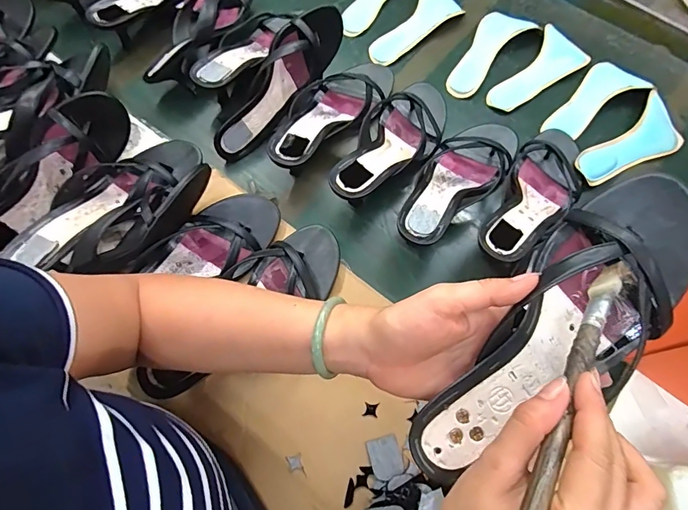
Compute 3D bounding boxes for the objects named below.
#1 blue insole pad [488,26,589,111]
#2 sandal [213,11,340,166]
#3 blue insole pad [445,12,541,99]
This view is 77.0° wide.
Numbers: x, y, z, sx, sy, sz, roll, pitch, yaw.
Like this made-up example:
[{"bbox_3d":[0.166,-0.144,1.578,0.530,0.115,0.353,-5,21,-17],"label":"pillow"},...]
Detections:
[{"bbox_3d":[0.280,-0.264,0.630,0.165,0.013,0.074,-41,74,-15],"label":"blue insole pad"},{"bbox_3d":[-0.085,-0.223,0.570,0.047,0.089,0.234,37,88,14],"label":"sandal"},{"bbox_3d":[0.206,-0.306,0.645,0.074,0.019,0.176,42,74,15],"label":"blue insole pad"}]

